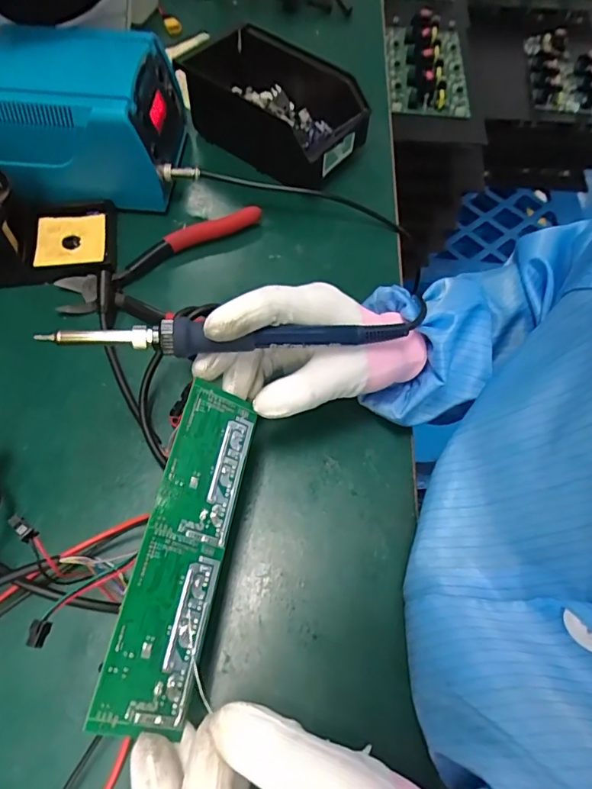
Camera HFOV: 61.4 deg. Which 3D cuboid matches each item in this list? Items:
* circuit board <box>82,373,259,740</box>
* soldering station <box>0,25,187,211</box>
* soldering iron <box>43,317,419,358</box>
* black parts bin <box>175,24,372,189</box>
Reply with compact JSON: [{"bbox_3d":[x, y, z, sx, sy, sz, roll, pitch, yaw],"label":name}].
[{"bbox_3d":[-0.056,0.075,0.260,0.045,0.004,0.169,26,58,-26],"label":"circuit board"},{"bbox_3d":[-0.181,-0.243,0.431,0.142,0.082,0.132,3,63,0],"label":"soldering station"},{"bbox_3d":[-0.037,-0.033,0.284,0.204,0.015,0.016,-2,63,-9],"label":"soldering iron"},{"bbox_3d":[-0.021,-0.269,0.476,0.163,0.068,0.106,34,67,15],"label":"black parts bin"}]

